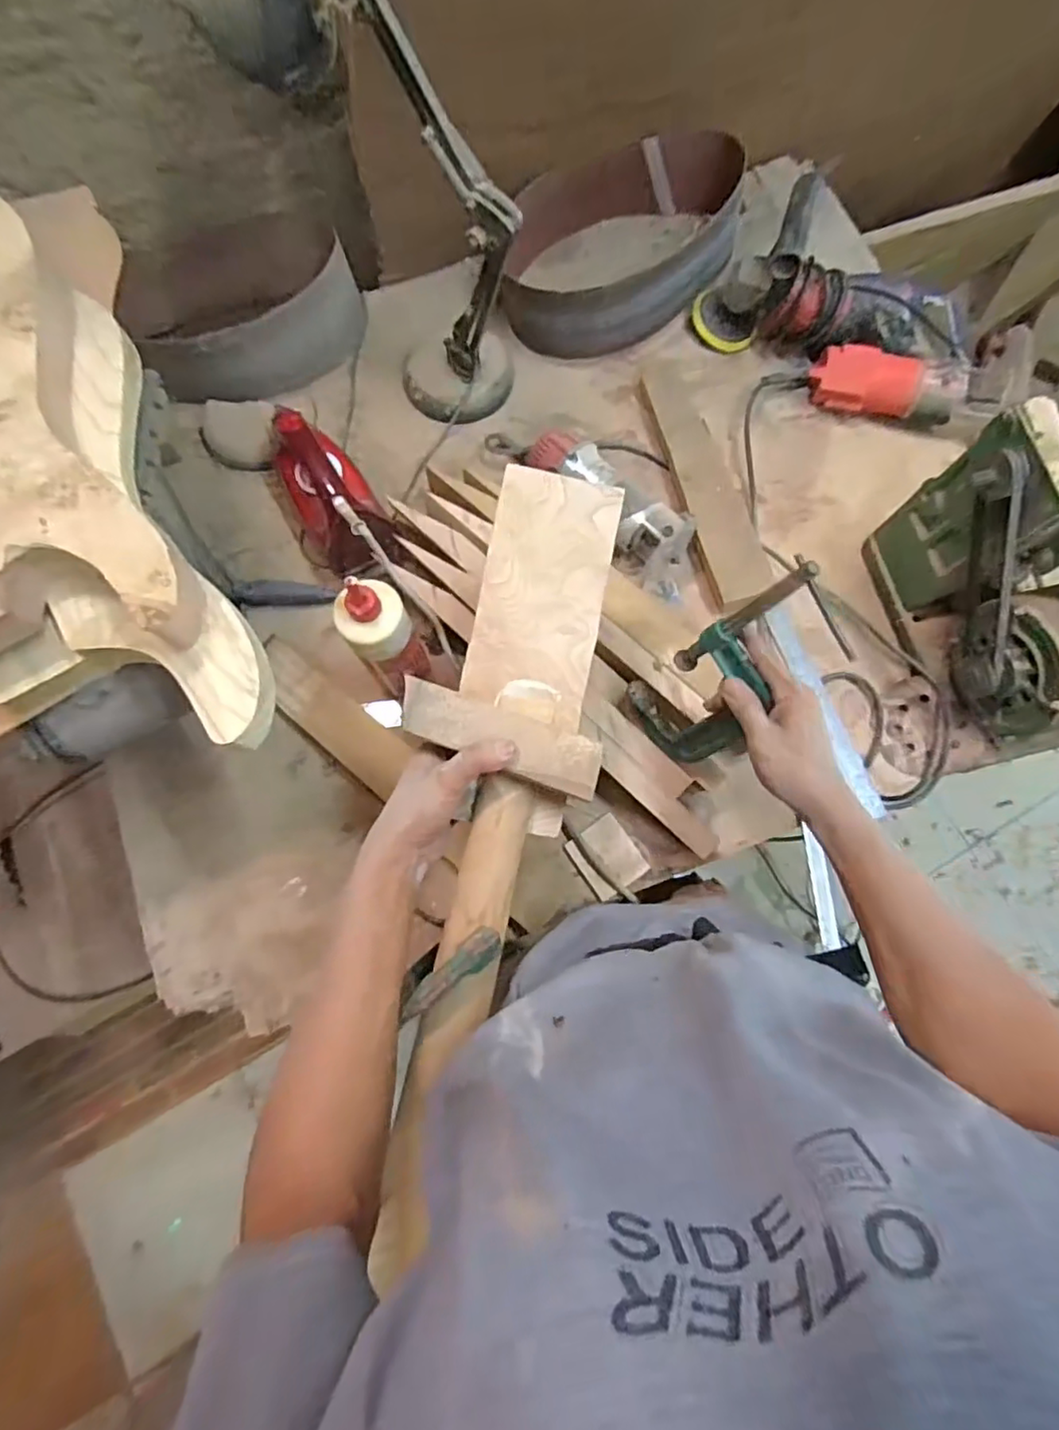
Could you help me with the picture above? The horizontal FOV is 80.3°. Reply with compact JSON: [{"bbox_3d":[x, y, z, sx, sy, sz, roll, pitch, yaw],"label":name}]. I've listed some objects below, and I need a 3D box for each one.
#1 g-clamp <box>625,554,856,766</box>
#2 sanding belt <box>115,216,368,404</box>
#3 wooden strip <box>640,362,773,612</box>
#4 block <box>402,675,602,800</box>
[{"bbox_3d":[0.171,-0.037,0.556,0.111,0.266,0.044,40,57,9],"label":"g-clamp"},{"bbox_3d":[-0.367,-0.528,0.838,0.291,0.128,0.233,-29,79,-6],"label":"sanding belt"},{"bbox_3d":[0.219,-0.297,0.786,0.076,0.048,0.341,-14,77,-3],"label":"wooden strip"},{"bbox_3d":[-0.023,0.016,0.495,0.165,0.016,0.046,20,78,6],"label":"block"}]

